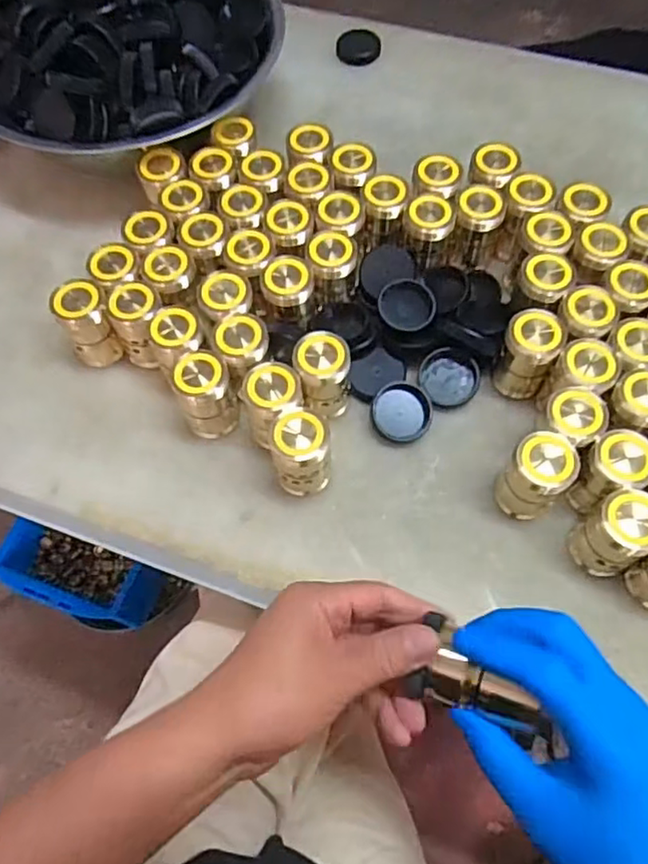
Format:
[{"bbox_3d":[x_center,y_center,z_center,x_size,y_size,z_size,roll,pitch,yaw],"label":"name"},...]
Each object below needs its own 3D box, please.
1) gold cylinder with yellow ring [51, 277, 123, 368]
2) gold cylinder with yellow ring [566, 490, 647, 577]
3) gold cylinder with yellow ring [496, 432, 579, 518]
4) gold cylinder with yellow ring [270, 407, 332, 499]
[{"bbox_3d":[-0.175,-0.080,0.468,0.033,0.063,0.035,0,65,0],"label":"gold cylinder with yellow ring"},{"bbox_3d":[0.180,0.063,0.388,0.037,0.071,0.036,0,65,0],"label":"gold cylinder with yellow ring"},{"bbox_3d":[0.138,0.032,0.412,0.036,0.075,0.035,0,65,0],"label":"gold cylinder with yellow ring"},{"bbox_3d":[-0.014,0.017,0.418,0.037,0.076,0.032,-3,65,-1],"label":"gold cylinder with yellow ring"}]

